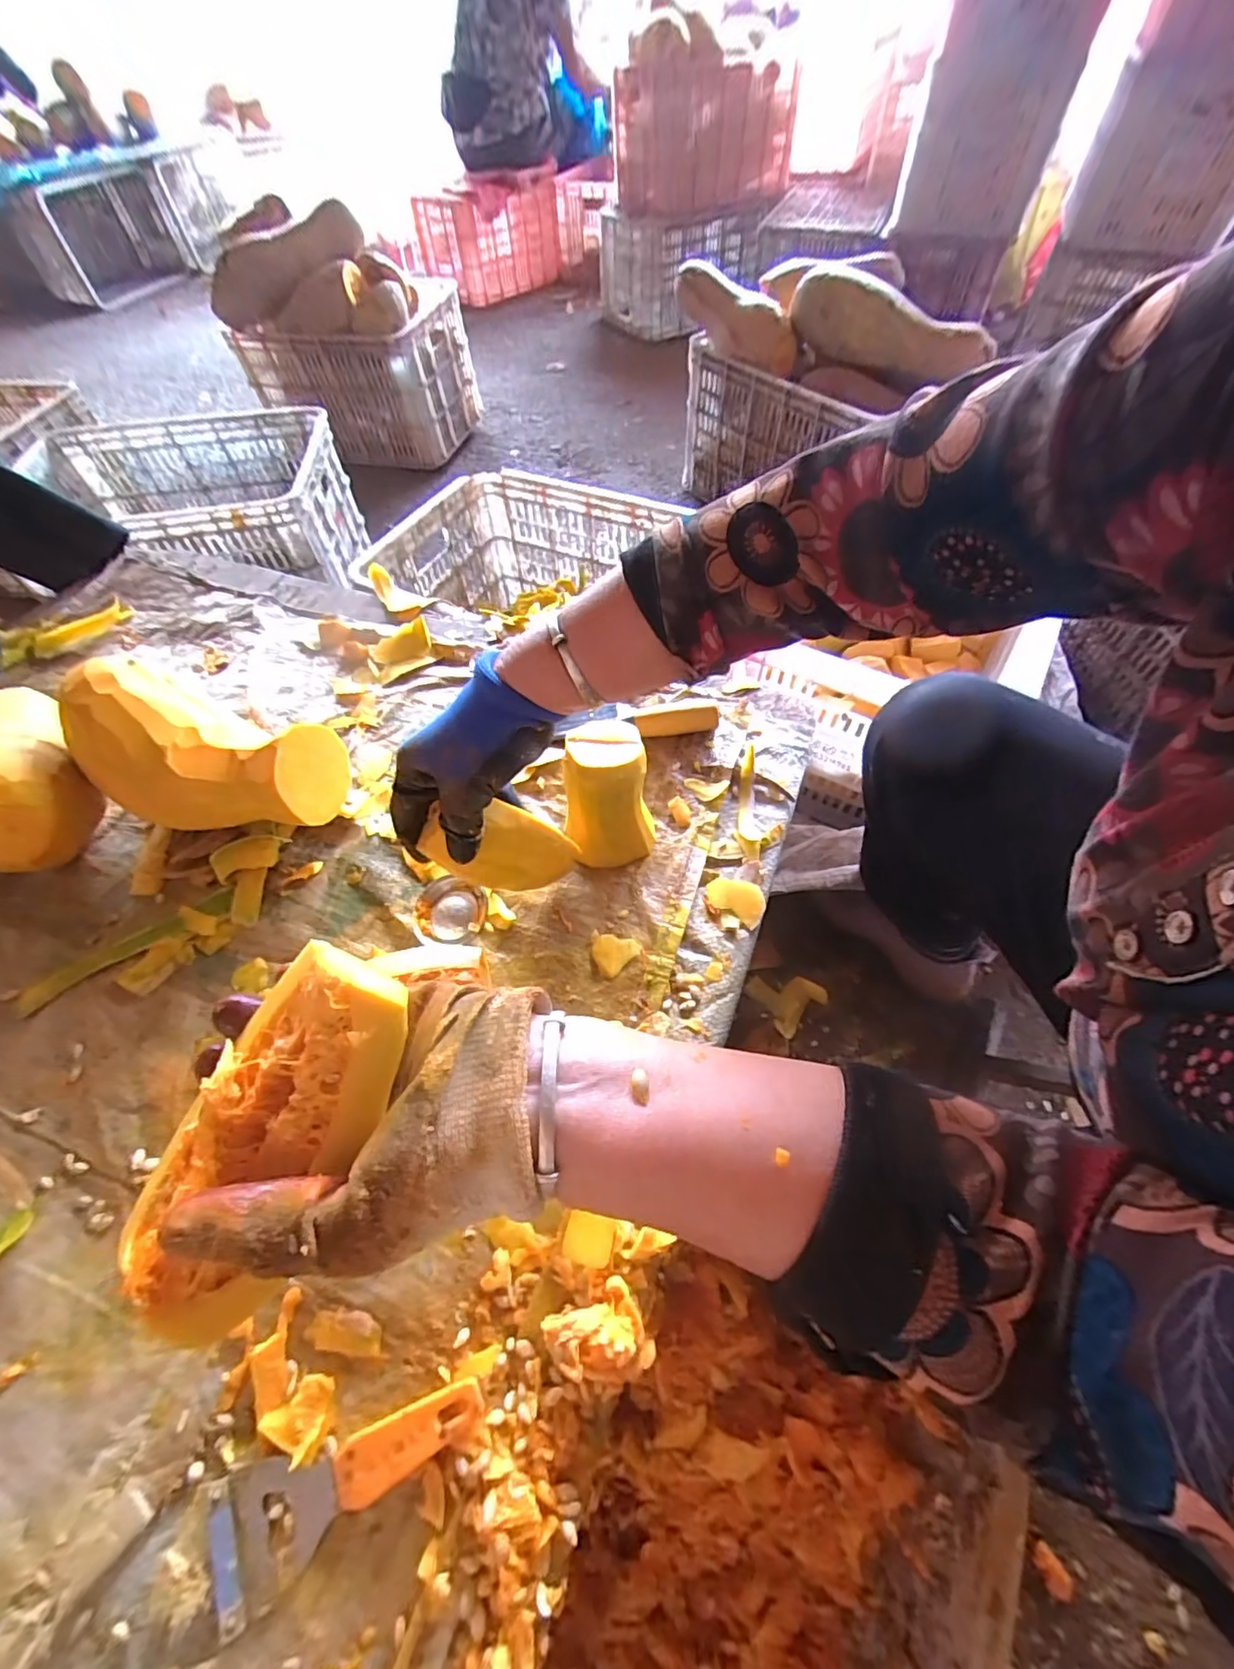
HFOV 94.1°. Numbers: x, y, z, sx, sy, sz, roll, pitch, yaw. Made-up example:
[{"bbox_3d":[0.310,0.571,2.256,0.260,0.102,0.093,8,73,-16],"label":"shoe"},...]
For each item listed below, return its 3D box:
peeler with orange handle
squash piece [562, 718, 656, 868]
[{"bbox_3d":[-0.140,0.335,0.300,0.145,0.019,0.053,-24,58,-13],"label":"peeler with orange handle"},{"bbox_3d":[-0.004,-0.033,0.481,0.070,0.109,0.080,2,56,4],"label":"squash piece"}]

